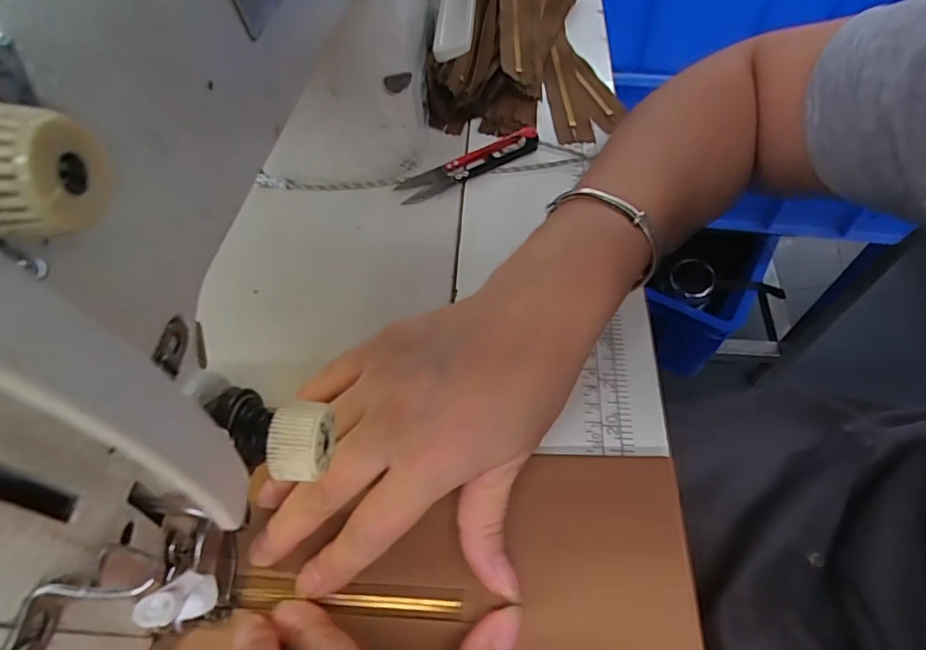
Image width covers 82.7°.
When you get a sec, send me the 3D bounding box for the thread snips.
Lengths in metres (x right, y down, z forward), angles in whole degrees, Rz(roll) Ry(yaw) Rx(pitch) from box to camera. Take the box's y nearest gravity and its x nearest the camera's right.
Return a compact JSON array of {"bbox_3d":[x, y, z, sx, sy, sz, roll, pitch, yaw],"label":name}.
[{"bbox_3d":[0.003,-0.114,0.363,0.102,0.015,0.027,-23,59,-13],"label":"thread snips"}]

